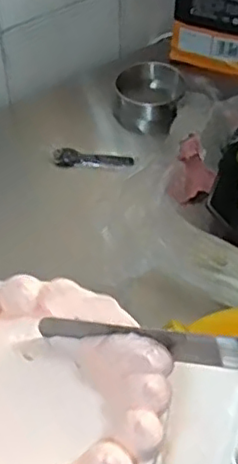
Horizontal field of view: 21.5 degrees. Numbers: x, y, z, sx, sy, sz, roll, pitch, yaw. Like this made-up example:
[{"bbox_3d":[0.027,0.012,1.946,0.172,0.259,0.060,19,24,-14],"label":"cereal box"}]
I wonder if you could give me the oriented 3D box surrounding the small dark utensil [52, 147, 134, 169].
[{"bbox_3d":[-0.034,-0.094,0.813,0.103,0.018,0.025,7,49,7],"label":"small dark utensil"}]

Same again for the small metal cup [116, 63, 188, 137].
[{"bbox_3d":[0.043,-0.186,0.900,0.098,0.073,0.087,1,48,2],"label":"small metal cup"}]

